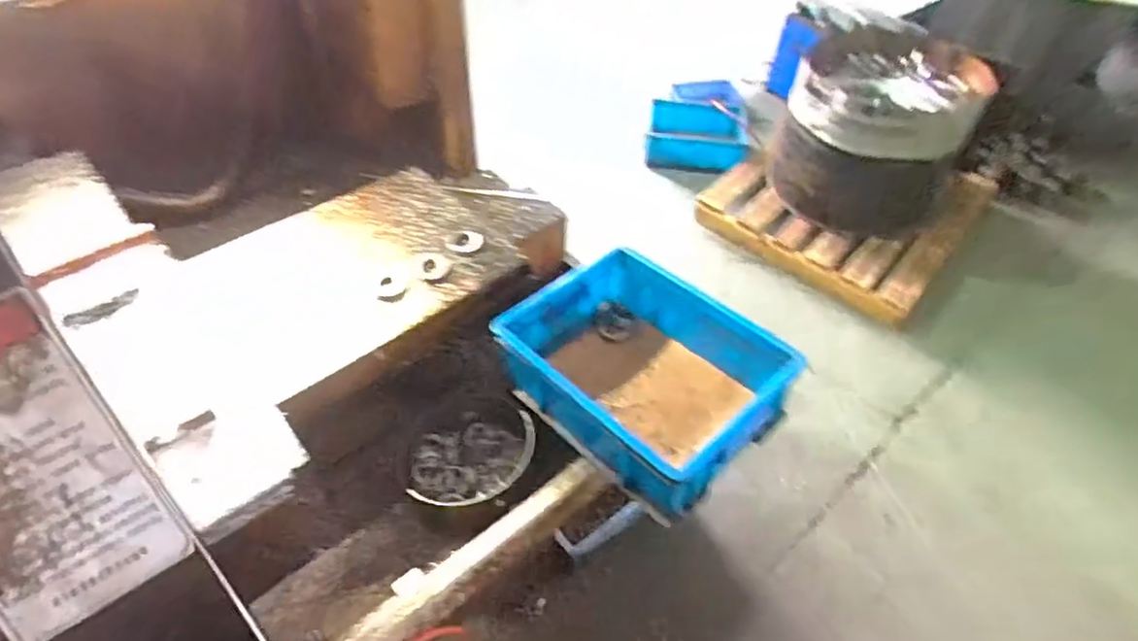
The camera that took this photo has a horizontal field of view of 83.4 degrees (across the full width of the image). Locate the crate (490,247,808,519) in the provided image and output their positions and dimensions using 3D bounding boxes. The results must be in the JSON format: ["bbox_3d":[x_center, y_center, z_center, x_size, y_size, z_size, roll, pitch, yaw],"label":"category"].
[{"bbox_3d":[0.097,0.081,0.899,0.258,0.153,0.344,-32,57,-27],"label":"crate"}]

